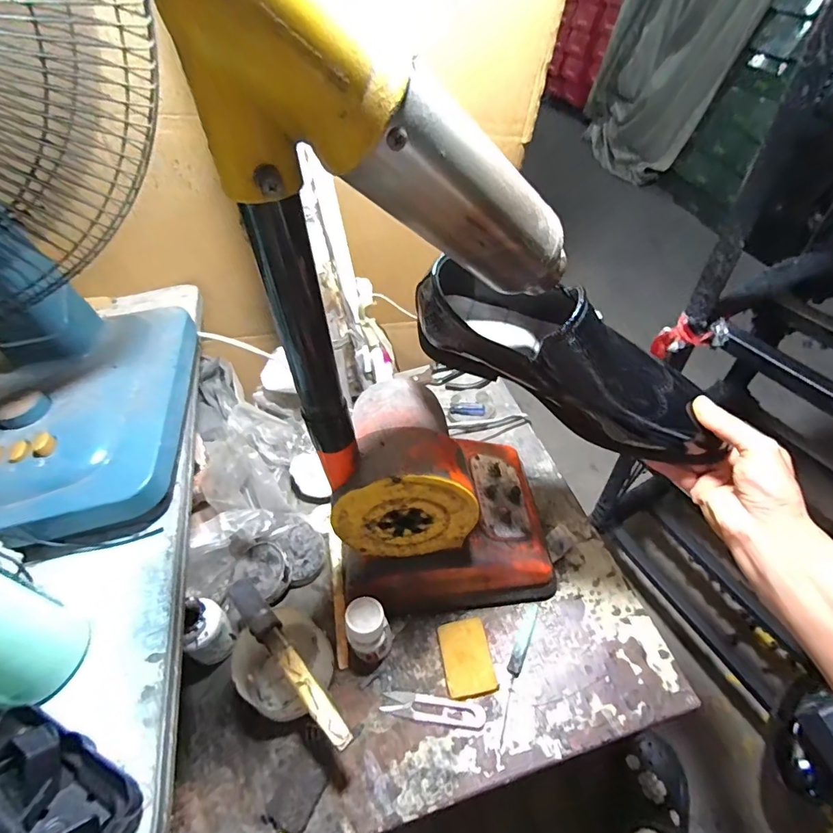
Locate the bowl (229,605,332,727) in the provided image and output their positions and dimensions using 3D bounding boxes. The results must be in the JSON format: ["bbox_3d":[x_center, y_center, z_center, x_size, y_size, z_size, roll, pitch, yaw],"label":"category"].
[{"bbox_3d":[-0.136,0.247,0.452,0.086,0.069,0.093,-2,49,3],"label":"bowl"}]

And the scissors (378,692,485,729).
[{"bbox_3d":[0.017,0.290,0.442,0.100,0.005,0.022,4,49,8],"label":"scissors"}]

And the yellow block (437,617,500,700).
[{"bbox_3d":[0.053,0.251,0.467,0.051,0.005,0.071,-11,49,-4],"label":"yellow block"}]

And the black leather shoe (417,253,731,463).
[{"bbox_3d":[0.130,-0.047,0.374,0.257,0.098,0.082,26,54,5],"label":"black leather shoe"}]

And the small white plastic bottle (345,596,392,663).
[{"bbox_3d":[-0.048,0.218,0.456,0.039,0.078,0.038,-16,49,-9],"label":"small white plastic bottle"}]

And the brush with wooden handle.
[{"bbox_3d":[-0.124,0.224,0.419,0.025,0.012,0.188,-37,56,-24],"label":"brush with wooden handle"}]

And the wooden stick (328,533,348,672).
[{"bbox_3d":[-0.091,0.206,0.521,0.016,0.014,0.153,-10,49,-4],"label":"wooden stick"}]

